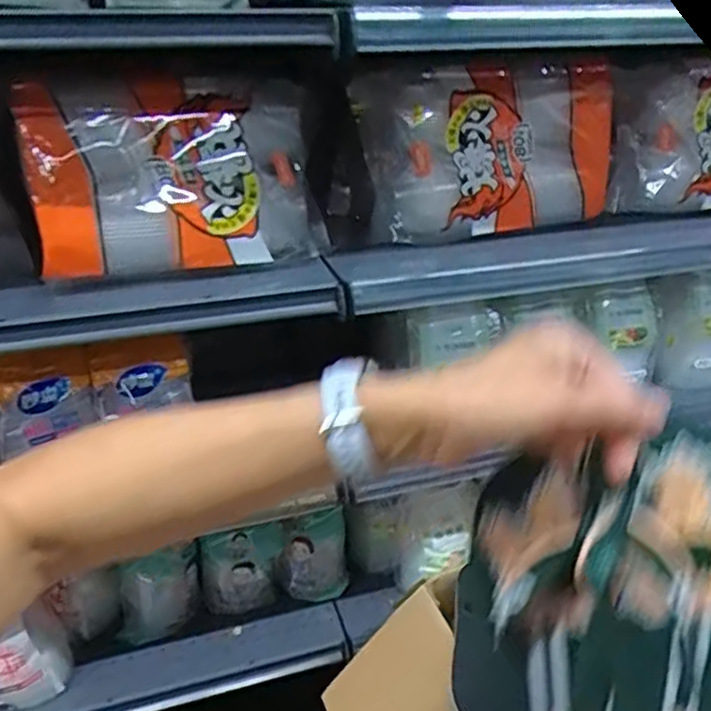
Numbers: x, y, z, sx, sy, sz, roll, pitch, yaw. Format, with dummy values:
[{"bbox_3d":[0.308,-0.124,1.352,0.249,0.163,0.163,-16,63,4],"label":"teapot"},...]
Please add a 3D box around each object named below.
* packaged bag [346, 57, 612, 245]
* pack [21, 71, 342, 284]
[{"bbox_3d":[0.177,-0.274,0.879,0.336,0.202,0.095,-12,31,-21],"label":"packaged bag"},{"bbox_3d":[-0.196,-0.203,0.754,0.315,0.206,0.070,-10,30,-18],"label":"pack"}]

